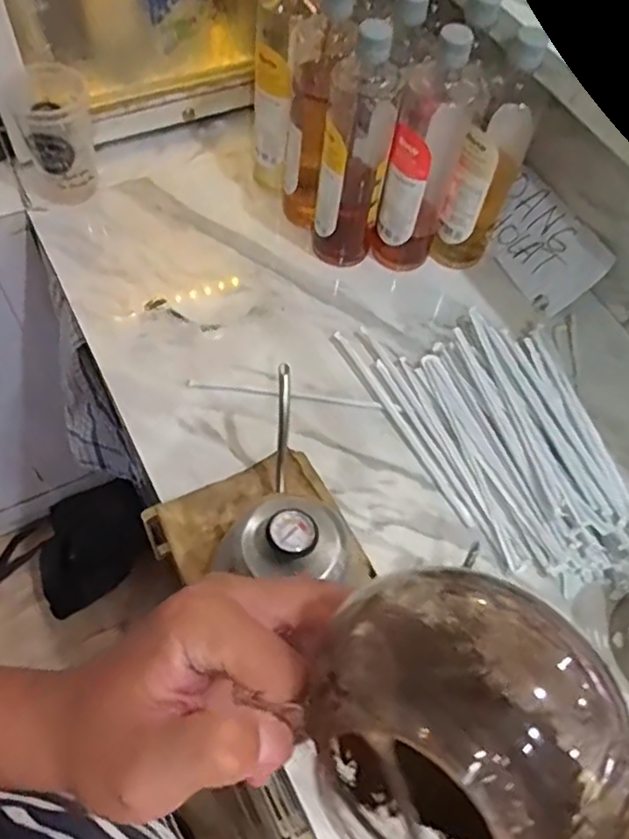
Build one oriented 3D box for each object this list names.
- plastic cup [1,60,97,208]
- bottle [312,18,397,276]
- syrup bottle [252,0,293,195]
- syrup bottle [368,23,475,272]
[{"bbox_3d":[-0.296,-0.325,0.765,0.088,0.123,0.091,2,61,-4],"label":"plastic cup"},{"bbox_3d":[0.039,-0.285,0.698,0.073,0.262,0.079,7,61,0],"label":"bottle"},{"bbox_3d":[-0.042,-0.365,0.738,0.056,0.270,0.075,3,61,-3],"label":"syrup bottle"},{"bbox_3d":[0.112,-0.273,0.703,0.071,0.270,0.069,2,61,-3],"label":"syrup bottle"}]

